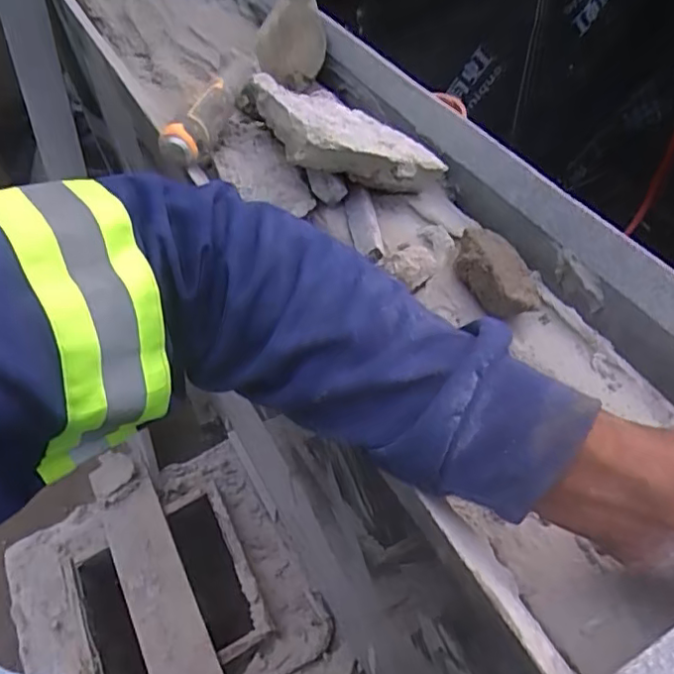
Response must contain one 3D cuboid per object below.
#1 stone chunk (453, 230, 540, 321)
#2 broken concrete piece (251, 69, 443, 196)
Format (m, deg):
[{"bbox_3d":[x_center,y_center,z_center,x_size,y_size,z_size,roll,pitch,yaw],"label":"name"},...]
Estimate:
[{"bbox_3d":[0.103,-0.045,0.394,0.038,0.025,0.071,-13,51,-7],"label":"stone chunk"},{"bbox_3d":[0.003,-0.153,0.472,0.117,0.040,0.124,-1,41,-31],"label":"broken concrete piece"}]

